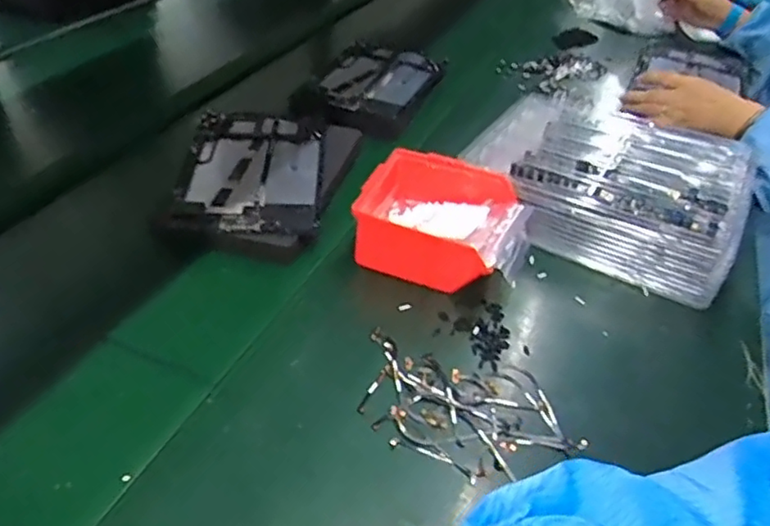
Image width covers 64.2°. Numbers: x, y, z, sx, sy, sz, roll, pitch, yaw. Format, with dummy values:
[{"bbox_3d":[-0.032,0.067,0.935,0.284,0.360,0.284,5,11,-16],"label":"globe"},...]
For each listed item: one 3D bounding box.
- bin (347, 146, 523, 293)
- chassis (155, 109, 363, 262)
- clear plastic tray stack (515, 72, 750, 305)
[{"bbox_3d":[0.049,-0.038,0.590,0.136,0.071,0.122,16,41,14],"label":"bin"},{"bbox_3d":[-0.141,-0.099,0.662,0.180,0.023,0.239,9,40,6],"label":"chassis"},{"bbox_3d":[0.269,-0.087,0.668,0.217,0.070,0.246,22,43,21],"label":"clear plastic tray stack"}]

